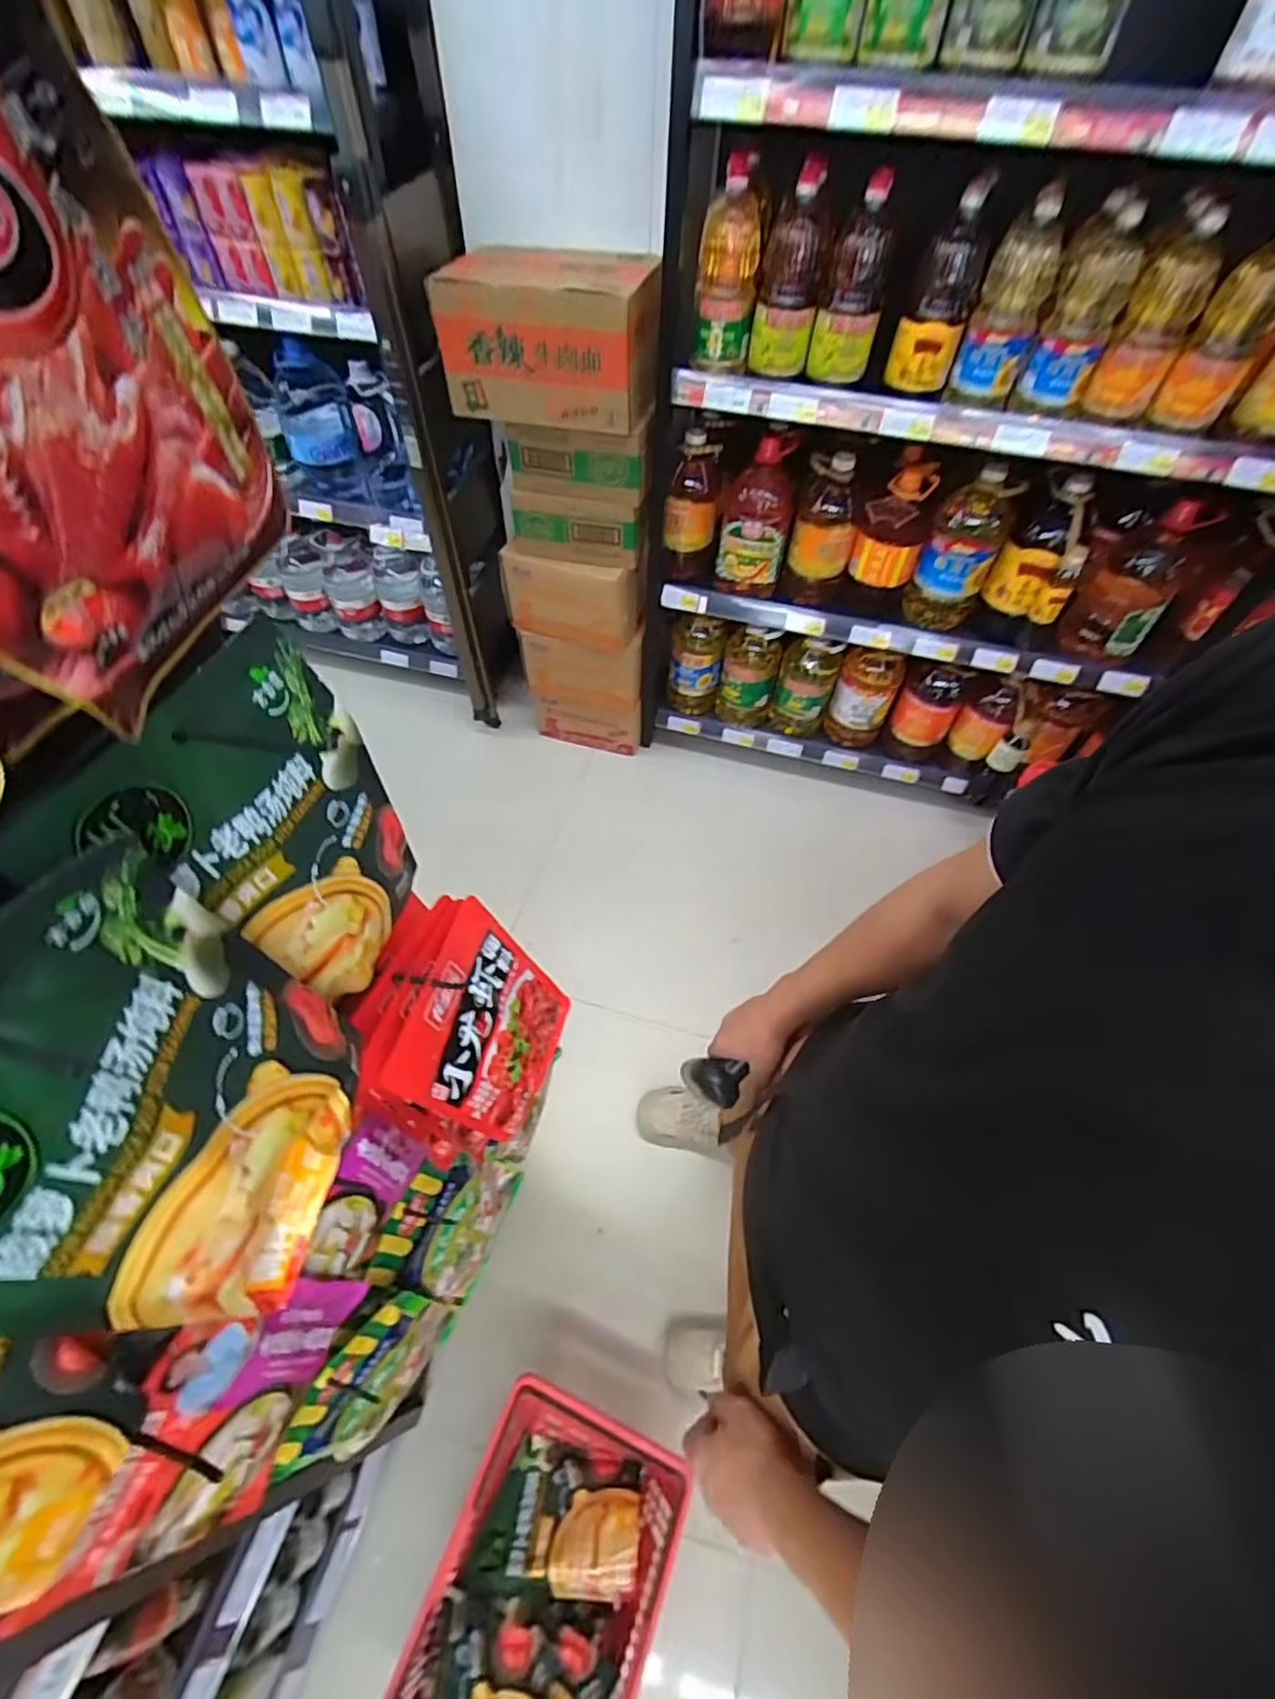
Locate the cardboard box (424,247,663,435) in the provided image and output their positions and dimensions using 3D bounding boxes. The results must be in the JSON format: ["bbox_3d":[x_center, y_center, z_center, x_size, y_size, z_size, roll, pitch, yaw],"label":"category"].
[{"bbox_3d":[-0.162,-0.968,1.206,0.398,0.233,0.186,6,54,2],"label":"cardboard box"}]

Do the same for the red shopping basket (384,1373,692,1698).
[{"bbox_3d":[-0.128,1.030,0.877,0.278,0.197,0.410,19,56,11],"label":"red shopping basket"}]

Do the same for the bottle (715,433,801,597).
[{"bbox_3d":[0.272,-0.751,1.425,0.147,0.317,0.118,11,55,6],"label":"bottle"}]

